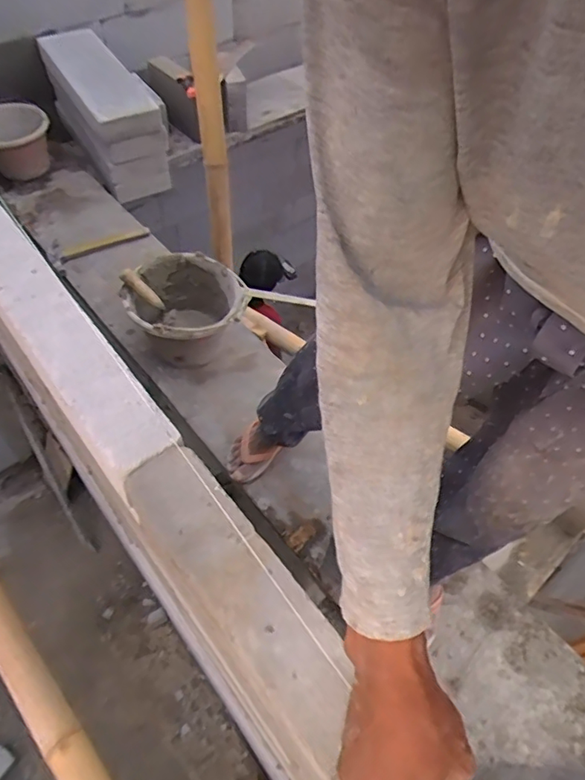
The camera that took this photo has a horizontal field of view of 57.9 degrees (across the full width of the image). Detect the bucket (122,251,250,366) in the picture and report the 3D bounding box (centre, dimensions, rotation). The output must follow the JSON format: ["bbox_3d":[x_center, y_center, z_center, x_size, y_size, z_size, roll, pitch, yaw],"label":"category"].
[{"bbox_3d":[-0.267,-0.187,1.364,0.289,0.208,0.265,-6,56,-8],"label":"bucket"}]

